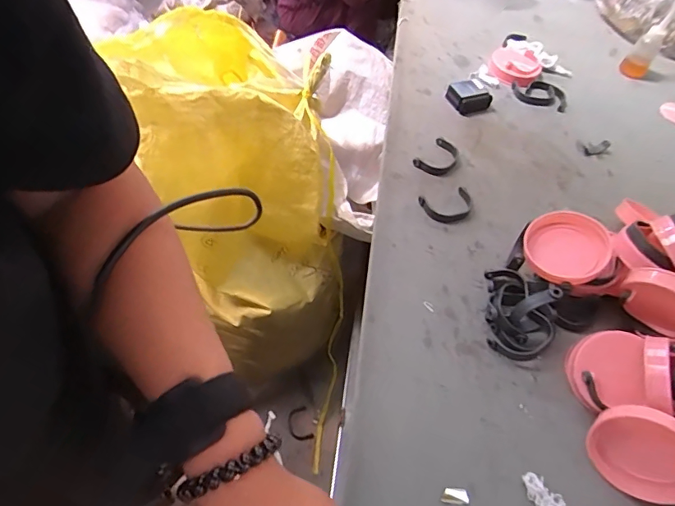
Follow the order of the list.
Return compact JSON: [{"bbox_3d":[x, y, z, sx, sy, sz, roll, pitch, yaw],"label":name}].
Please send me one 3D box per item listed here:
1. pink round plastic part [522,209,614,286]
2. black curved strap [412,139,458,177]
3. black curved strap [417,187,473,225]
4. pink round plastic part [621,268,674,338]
[{"bbox_3d":[0.288,-0.004,0.598,0.103,0.024,0.103,-9,52,11],"label":"pink round plastic part"},{"bbox_3d":[0.166,-0.153,0.769,0.056,0.014,0.084,36,58,18],"label":"black curved strap"},{"bbox_3d":[0.168,-0.070,0.703,0.083,0.011,0.059,-14,58,-16],"label":"black curved strap"},{"bbox_3d":[0.376,0.056,0.537,0.092,0.086,0.023,30,56,14],"label":"pink round plastic part"}]

